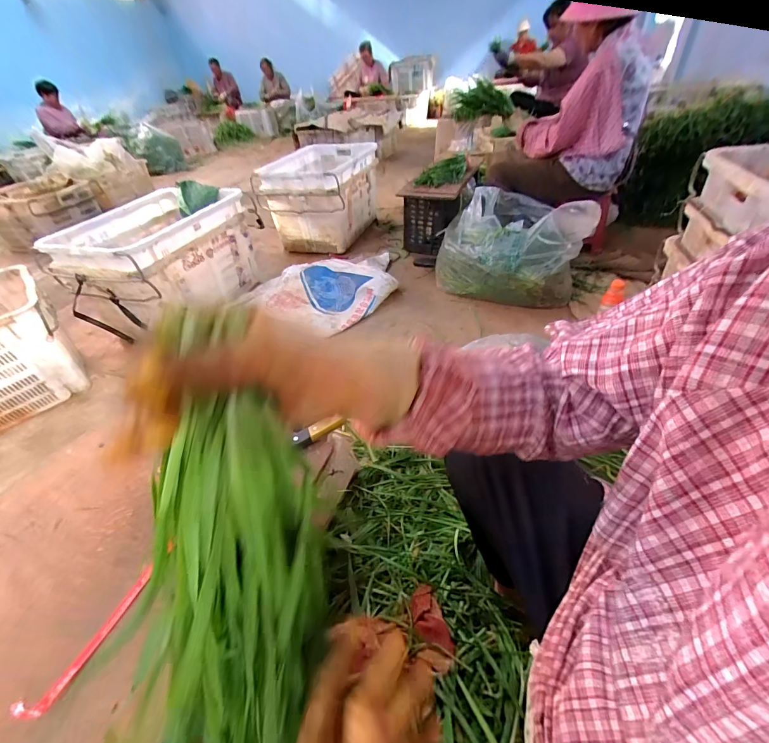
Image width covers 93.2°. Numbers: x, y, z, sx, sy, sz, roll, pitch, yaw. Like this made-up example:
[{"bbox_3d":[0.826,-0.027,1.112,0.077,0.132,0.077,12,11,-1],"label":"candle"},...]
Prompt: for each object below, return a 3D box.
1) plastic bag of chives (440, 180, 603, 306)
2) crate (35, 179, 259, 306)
[{"bbox_3d":[0.524,-0.537,1.518,0.568,0.331,0.449,16,46,22],"label":"plastic bag of chives"},{"bbox_3d":[-0.904,-0.481,1.517,0.509,0.342,0.631,8,44,15],"label":"crate"}]

